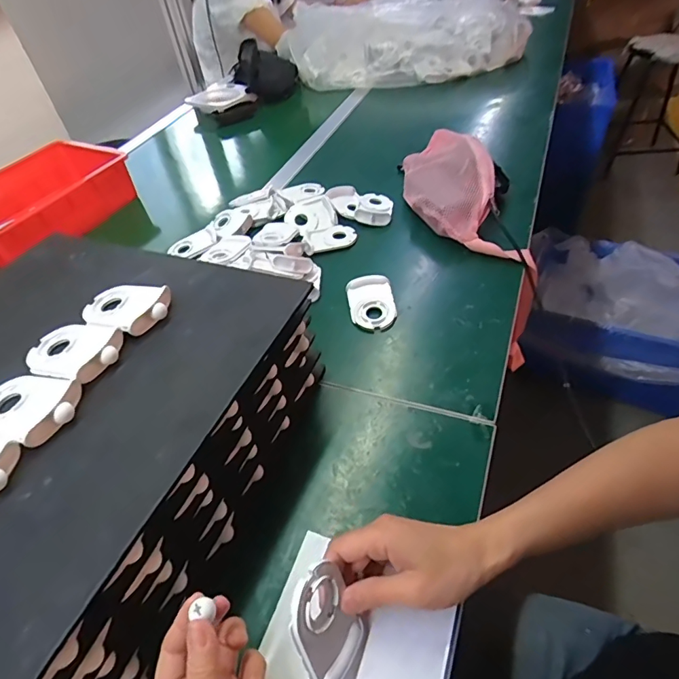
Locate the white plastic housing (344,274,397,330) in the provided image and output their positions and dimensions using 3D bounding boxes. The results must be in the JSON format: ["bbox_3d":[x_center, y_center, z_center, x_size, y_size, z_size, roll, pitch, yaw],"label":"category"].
[{"bbox_3d":[0.043,-0.052,0.615,0.060,0.020,0.081,-11,46,-1],"label":"white plastic housing"}]

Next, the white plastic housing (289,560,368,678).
[{"bbox_3d":[-0.010,0.199,0.326,0.012,0.083,0.057,-6,20,39],"label":"white plastic housing"}]

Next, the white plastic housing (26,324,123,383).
[{"bbox_3d":[-0.234,0.008,0.404,0.089,0.011,0.059,11,49,17],"label":"white plastic housing"}]

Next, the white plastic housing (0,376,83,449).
[{"bbox_3d":[-0.247,0.051,0.364,0.085,0.013,0.057,10,48,17],"label":"white plastic housing"}]

